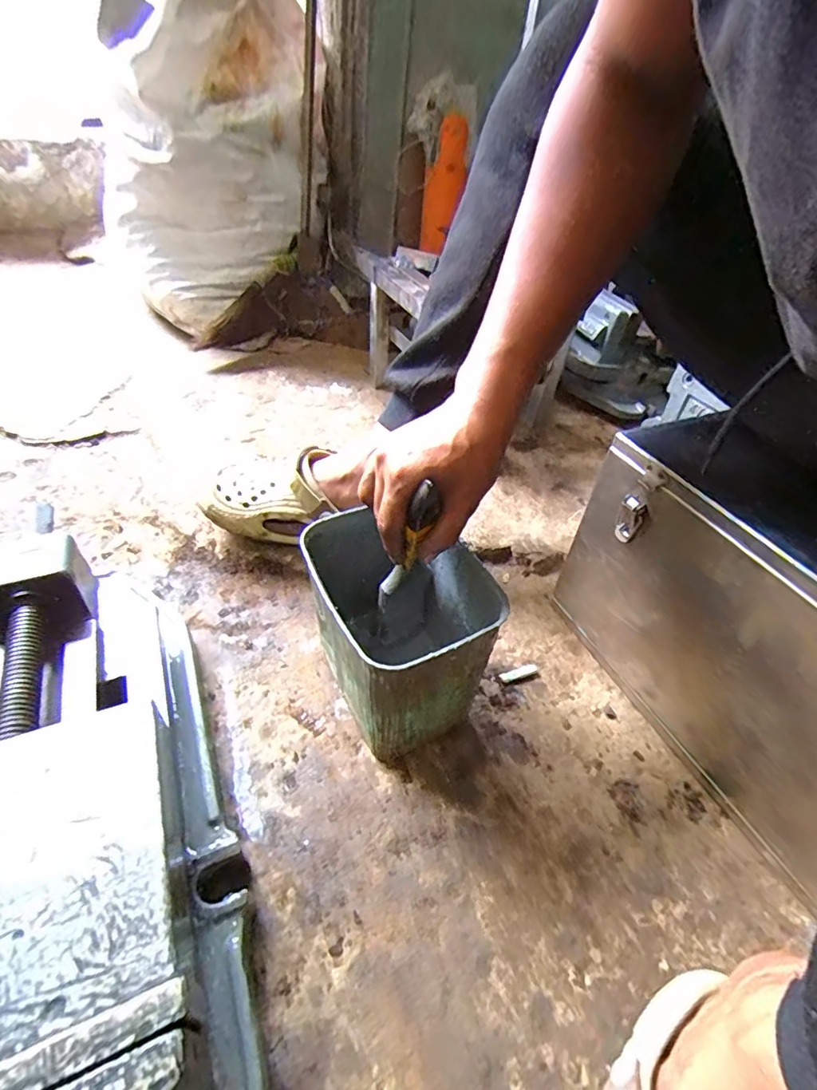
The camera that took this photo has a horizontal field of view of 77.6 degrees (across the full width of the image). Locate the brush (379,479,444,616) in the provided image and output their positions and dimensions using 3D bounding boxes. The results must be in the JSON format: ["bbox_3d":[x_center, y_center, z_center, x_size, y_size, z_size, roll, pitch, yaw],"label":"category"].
[{"bbox_3d":[-0.002,0.007,0.387,0.019,0.133,0.010,19,44,-5],"label":"brush"}]

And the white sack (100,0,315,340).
[{"bbox_3d":[-0.356,-0.692,0.808,0.337,0.631,0.205,-12,47,-15],"label":"white sack"}]

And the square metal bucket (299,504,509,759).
[{"bbox_3d":[-0.008,0.066,0.433,0.117,0.133,0.159,-20,48,-21],"label":"square metal bucket"}]

